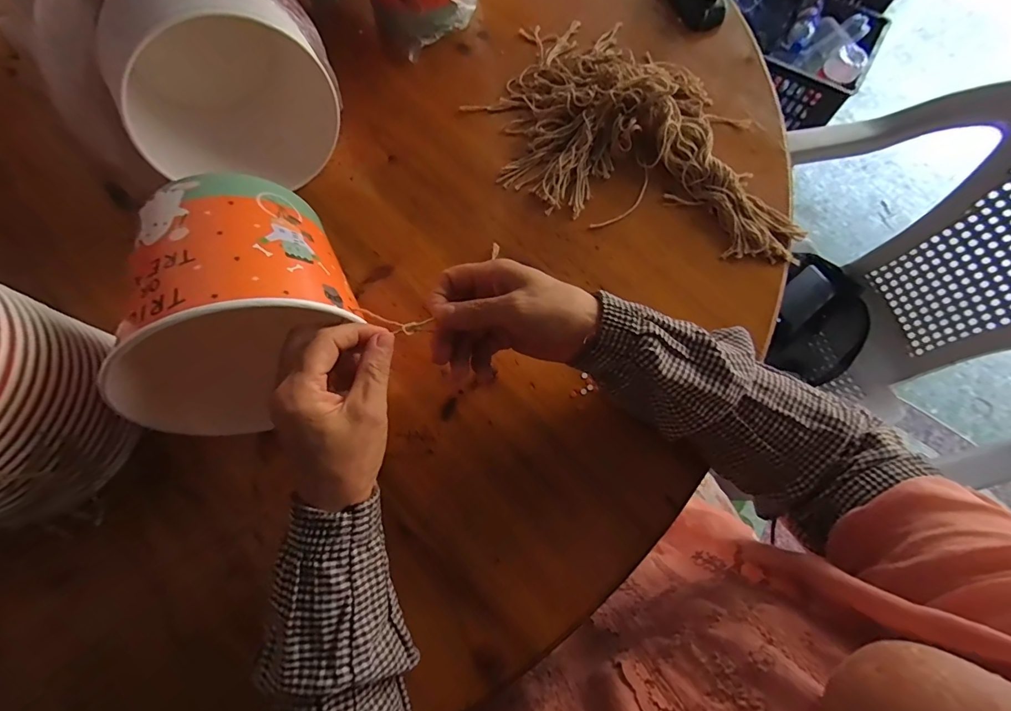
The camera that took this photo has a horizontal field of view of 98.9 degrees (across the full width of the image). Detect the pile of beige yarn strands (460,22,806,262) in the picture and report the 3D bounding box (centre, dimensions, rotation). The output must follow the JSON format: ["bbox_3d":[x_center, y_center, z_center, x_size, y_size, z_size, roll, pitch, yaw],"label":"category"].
[{"bbox_3d":[0.149,-0.240,0.460,0.365,0.035,0.249,28,73,8],"label":"pile of beige yarn strands"}]

